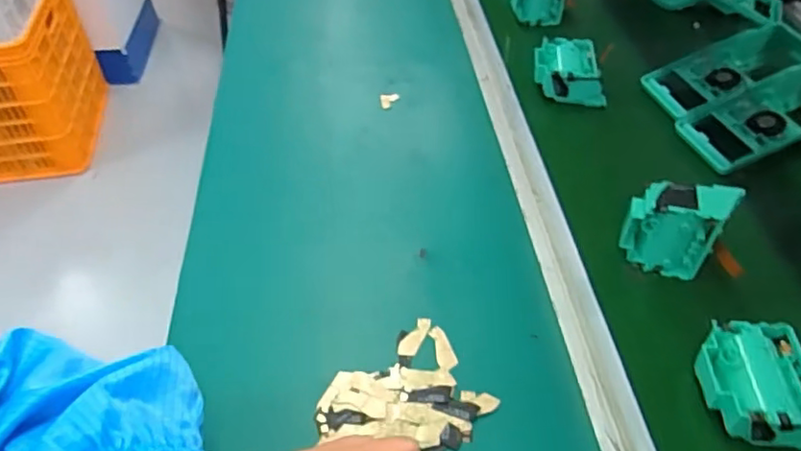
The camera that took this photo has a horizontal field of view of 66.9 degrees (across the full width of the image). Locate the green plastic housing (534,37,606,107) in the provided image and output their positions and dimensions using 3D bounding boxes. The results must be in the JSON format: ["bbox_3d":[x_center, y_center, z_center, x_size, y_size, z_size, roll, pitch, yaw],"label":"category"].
[{"bbox_3d":[0.189,-0.174,0.683,0.077,0.040,0.077,0,47,6],"label":"green plastic housing"}]

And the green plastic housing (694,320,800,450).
[{"bbox_3d":[0.240,0.109,0.410,0.072,0.041,0.074,-3,46,4],"label":"green plastic housing"}]

